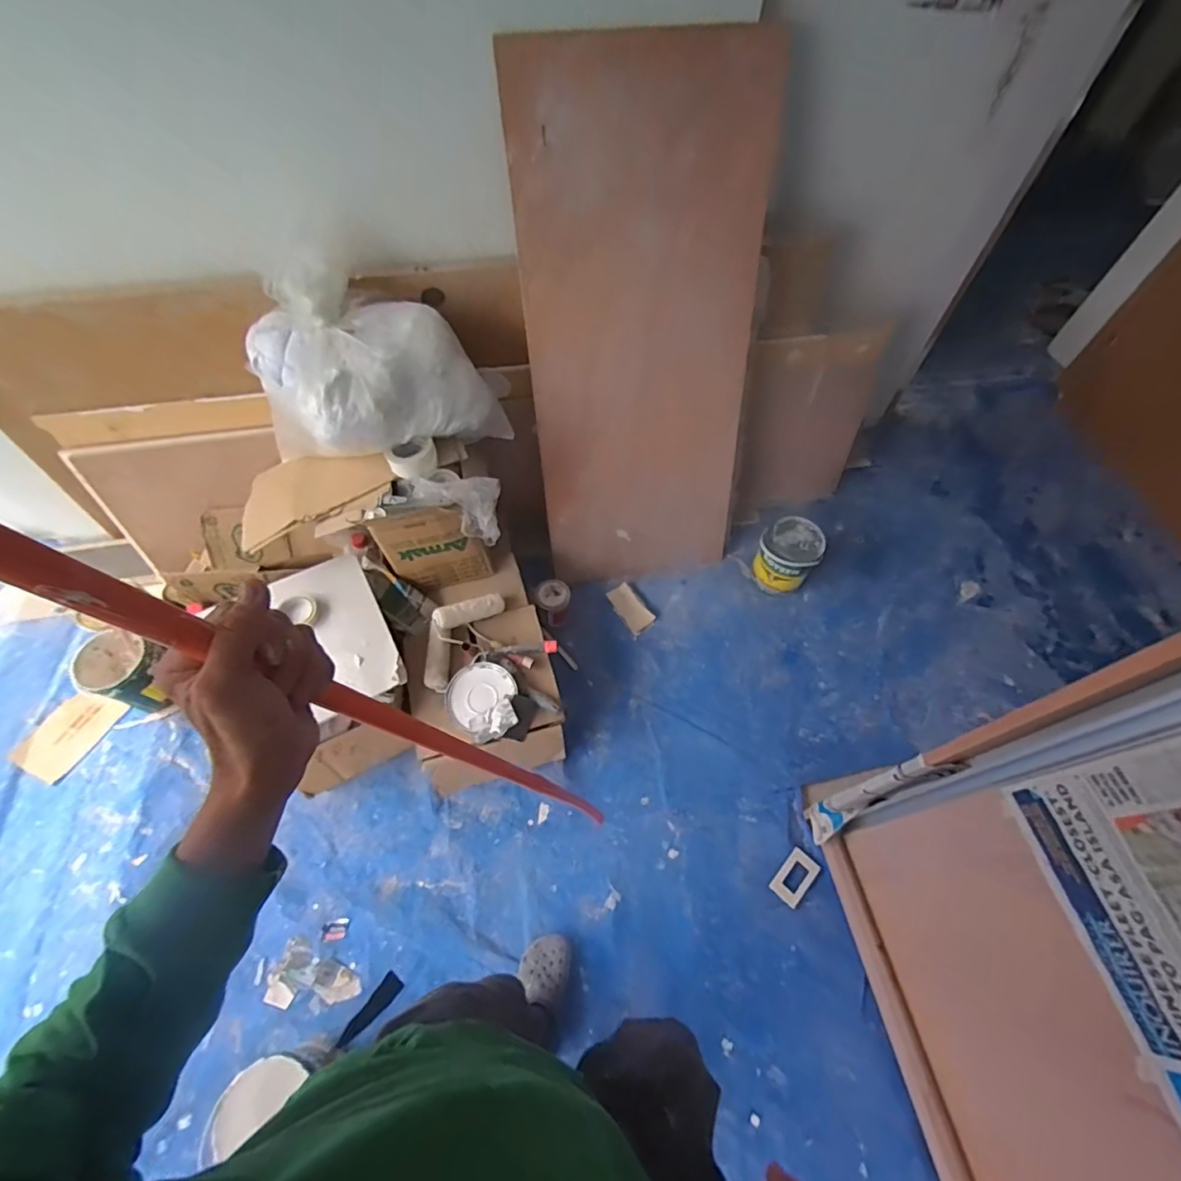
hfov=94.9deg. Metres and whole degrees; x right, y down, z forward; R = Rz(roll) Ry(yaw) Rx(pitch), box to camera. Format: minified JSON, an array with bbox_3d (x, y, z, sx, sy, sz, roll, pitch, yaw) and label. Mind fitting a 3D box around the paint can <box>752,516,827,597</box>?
[{"bbox_3d":[0.611,-0.102,1.688,0.167,0.221,0.171,0,59,-1],"label":"paint can"}]

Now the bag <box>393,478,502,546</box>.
[{"bbox_3d":[-0.318,-0.192,1.268,0.208,0.133,0.105,6,59,3],"label":"bag"}]

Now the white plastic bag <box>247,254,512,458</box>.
[{"bbox_3d":[-0.494,-0.489,1.238,0.541,0.312,0.333,-26,63,-16],"label":"white plastic bag"}]

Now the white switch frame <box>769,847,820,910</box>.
[{"bbox_3d":[0.502,0.704,1.332,0.072,0.011,0.122,34,73,29],"label":"white switch frame"}]

